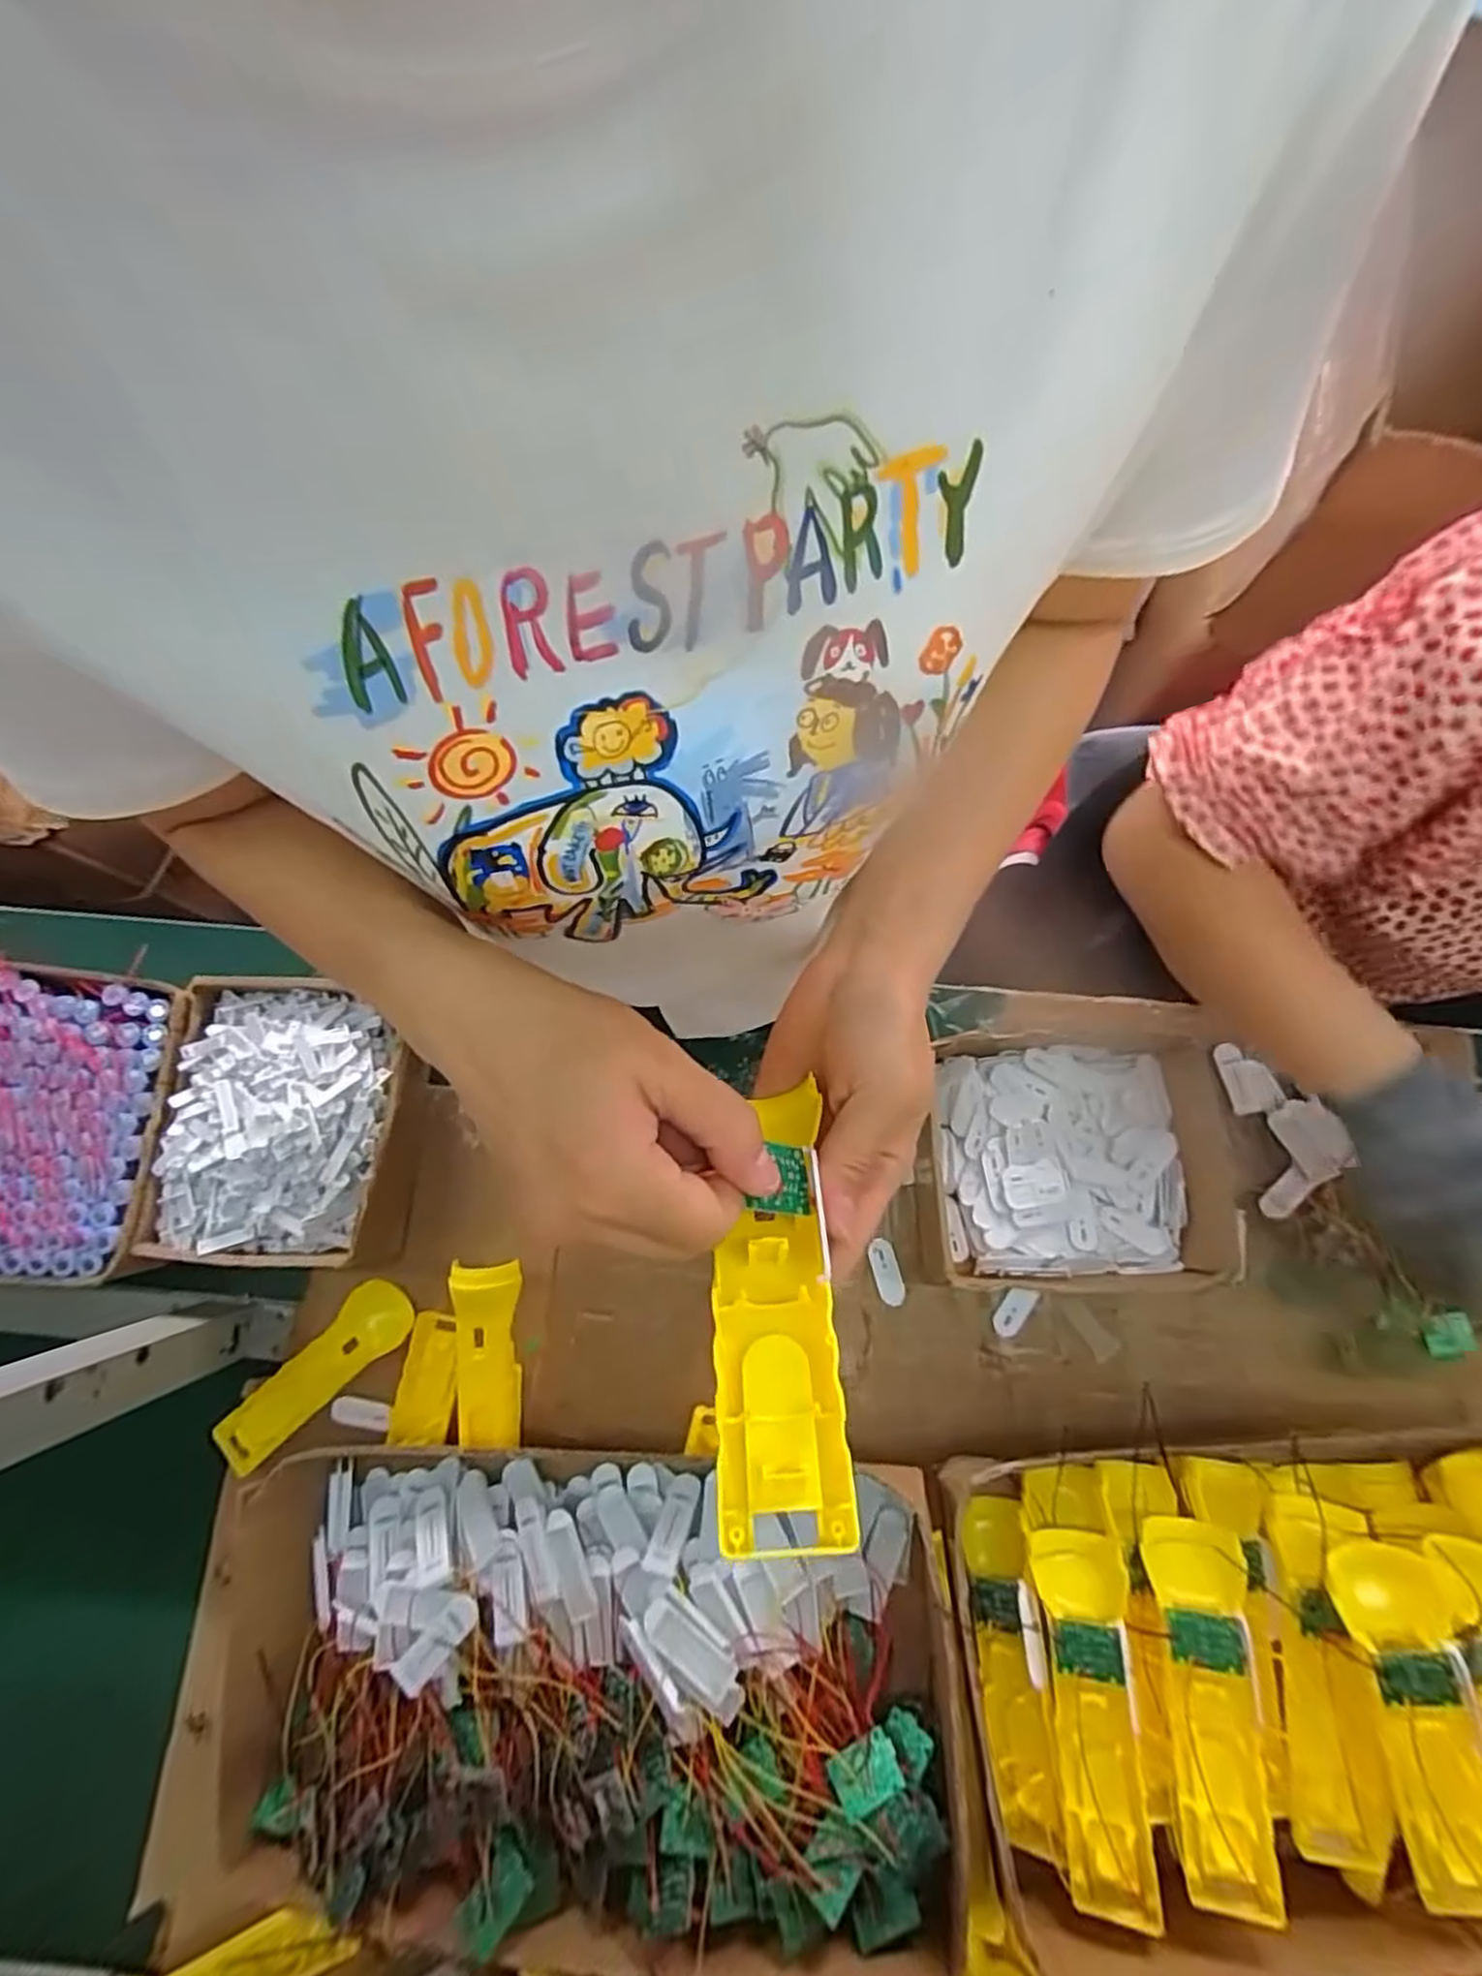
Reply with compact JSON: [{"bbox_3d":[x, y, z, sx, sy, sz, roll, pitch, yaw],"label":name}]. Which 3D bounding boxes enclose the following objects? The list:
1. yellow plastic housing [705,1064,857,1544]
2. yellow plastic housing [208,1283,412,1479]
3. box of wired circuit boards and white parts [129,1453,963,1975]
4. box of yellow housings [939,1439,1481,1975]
[{"bbox_3d":[0.012,0.108,0.276,0.044,0.015,0.154,1,51,1],"label":"yellow plastic housing"},{"bbox_3d":[-0.321,0.291,0.572,0.164,0.023,0.045,-43,82,-7],"label":"yellow plastic housing"},{"bbox_3d":[-0.102,0.415,0.450,0.440,0.070,0.235,-5,63,6],"label":"box of wired circuit boards and white parts"},{"bbox_3d":[0.336,0.391,0.433,0.409,0.115,0.223,-2,79,0],"label":"box of yellow housings"}]

